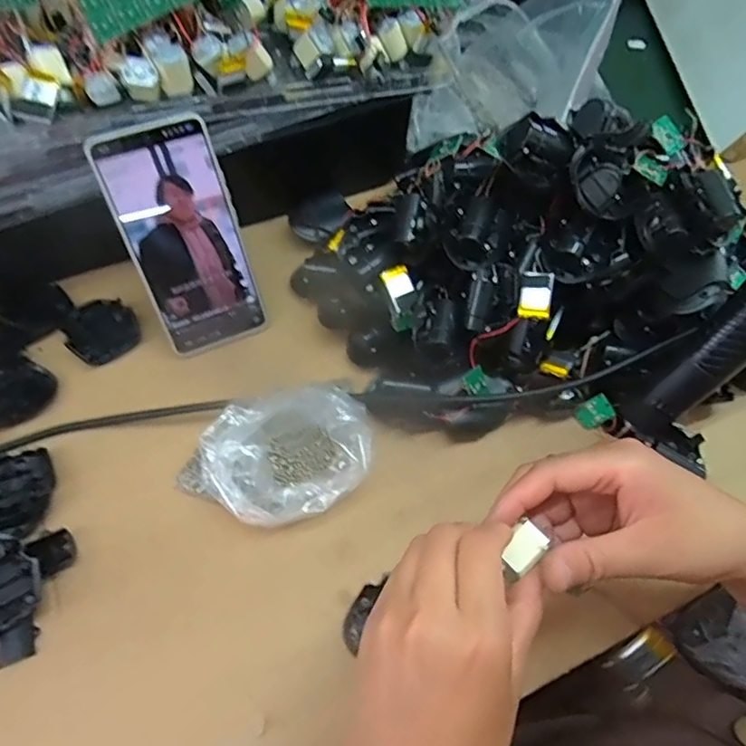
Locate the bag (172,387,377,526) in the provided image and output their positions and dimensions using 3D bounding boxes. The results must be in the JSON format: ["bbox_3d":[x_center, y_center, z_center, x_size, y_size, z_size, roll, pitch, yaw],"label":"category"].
[{"bbox_3d":[-0.066,0.057,0.384,0.129,0.047,0.082,-5,61,-6],"label":"bag"}]

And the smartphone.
[{"bbox_3d":[-0.135,-0.094,0.412,0.078,0.166,0.005,-22,33,-14],"label":"smartphone"}]

